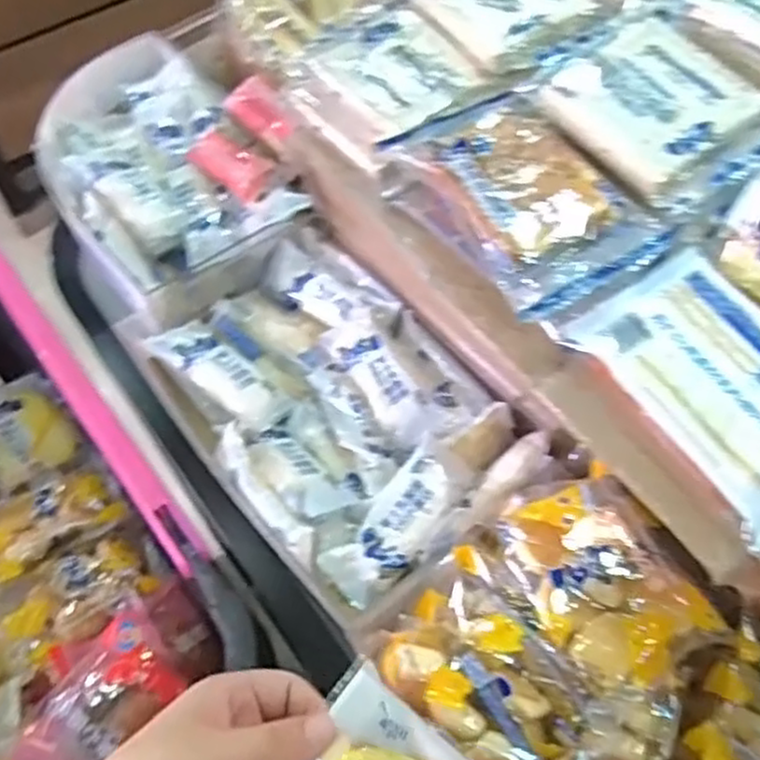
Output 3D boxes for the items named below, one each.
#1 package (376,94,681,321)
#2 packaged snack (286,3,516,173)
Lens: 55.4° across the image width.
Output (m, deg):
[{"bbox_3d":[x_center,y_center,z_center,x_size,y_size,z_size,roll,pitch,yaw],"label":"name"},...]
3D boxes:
[{"bbox_3d":[0.081,-0.110,0.442,0.101,0.038,0.160,-31,63,-16],"label":"package"},{"bbox_3d":[0.006,-0.207,0.506,0.104,0.036,0.143,-32,63,-17],"label":"packaged snack"}]

